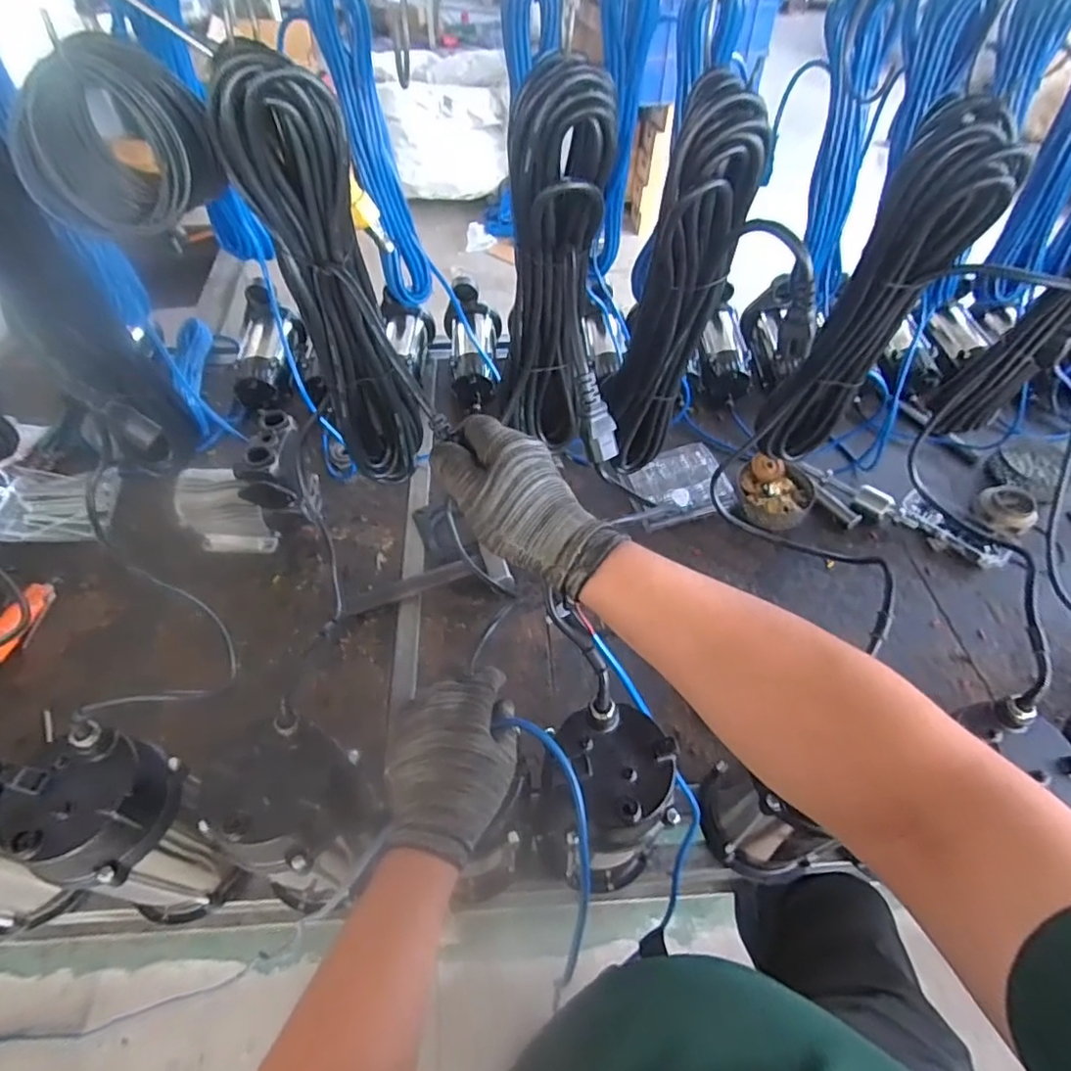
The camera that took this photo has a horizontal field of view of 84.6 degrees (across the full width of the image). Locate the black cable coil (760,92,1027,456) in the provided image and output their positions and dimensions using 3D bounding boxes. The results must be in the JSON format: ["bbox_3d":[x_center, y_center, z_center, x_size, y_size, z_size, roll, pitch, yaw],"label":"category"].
[{"bbox_3d":[0.301,-0.199,0.548,0.107,0.330,0.050,23,55,15],"label":"black cable coil"}]

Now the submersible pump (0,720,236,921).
[{"bbox_3d":[-0.374,0.297,0.577,0.147,0.247,0.125,18,54,12],"label":"submersible pump"}]

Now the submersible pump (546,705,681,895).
[{"bbox_3d":[0.066,0.279,0.598,0.120,0.240,0.133,-5,53,-6],"label":"submersible pump"}]

